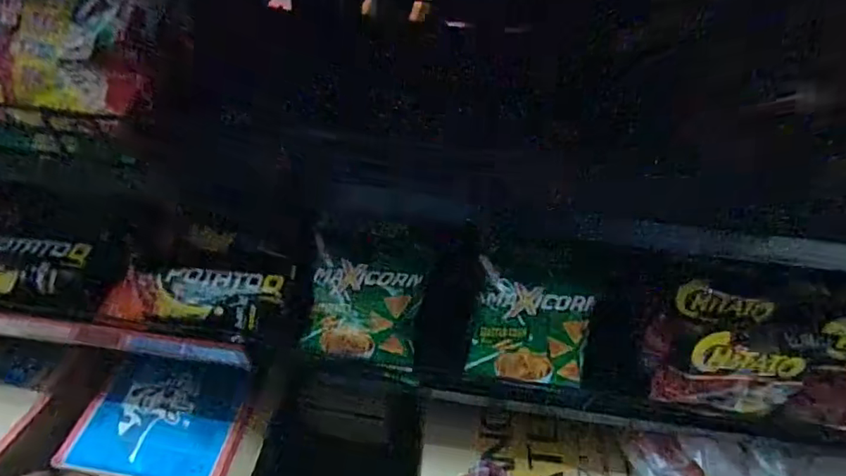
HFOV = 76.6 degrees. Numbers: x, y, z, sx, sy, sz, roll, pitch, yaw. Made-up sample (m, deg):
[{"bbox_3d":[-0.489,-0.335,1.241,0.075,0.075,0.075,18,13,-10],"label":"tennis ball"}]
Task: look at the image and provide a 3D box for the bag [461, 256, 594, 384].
[{"bbox_3d":[0.110,0.081,0.551,0.113,0.125,0.045,8,0,7],"label":"bag"}]

